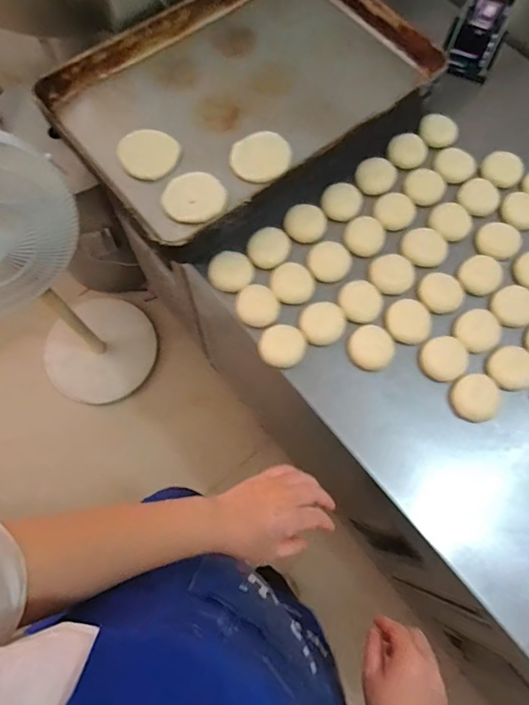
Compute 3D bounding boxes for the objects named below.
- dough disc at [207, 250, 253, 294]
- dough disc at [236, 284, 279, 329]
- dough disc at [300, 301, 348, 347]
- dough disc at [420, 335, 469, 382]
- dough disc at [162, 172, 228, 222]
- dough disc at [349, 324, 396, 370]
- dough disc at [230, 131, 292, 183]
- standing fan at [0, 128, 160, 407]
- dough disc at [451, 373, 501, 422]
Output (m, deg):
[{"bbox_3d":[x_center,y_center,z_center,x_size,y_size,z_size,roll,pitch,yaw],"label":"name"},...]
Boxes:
[{"bbox_3d":[-0.053,-0.128,0.722,0.068,0.011,0.065,22,72,6],"label":"dough disc"},{"bbox_3d":[-0.010,-0.072,0.706,0.064,0.011,0.067,0,71,-1],"label":"dough disc"},{"bbox_3d":[0.088,-0.046,0.696,0.068,0.007,0.072,0,71,-1],"label":"dough disc"},{"bbox_3d":[0.266,0.008,0.683,0.069,0.010,0.064,0,71,-1],"label":"dough disc"},{"bbox_3d":[-0.110,-0.244,0.724,0.096,0.015,0.080,-5,71,-2],"label":"dough disc"},{"bbox_3d":[0.159,-0.007,0.684,0.066,0.014,0.063,0,71,-1],"label":"dough disc"},{"bbox_3d":[-0.005,-0.323,0.755,0.104,0.006,0.086,-36,75,-12],"label":"dough disc"},{"bbox_3d":[-0.509,-0.140,1.061,0.322,0.928,0.285,-35,75,-12],"label":"standing fan"},{"bbox_3d":[0.306,0.064,0.666,0.064,0.014,0.067,0,71,-1],"label":"dough disc"}]

